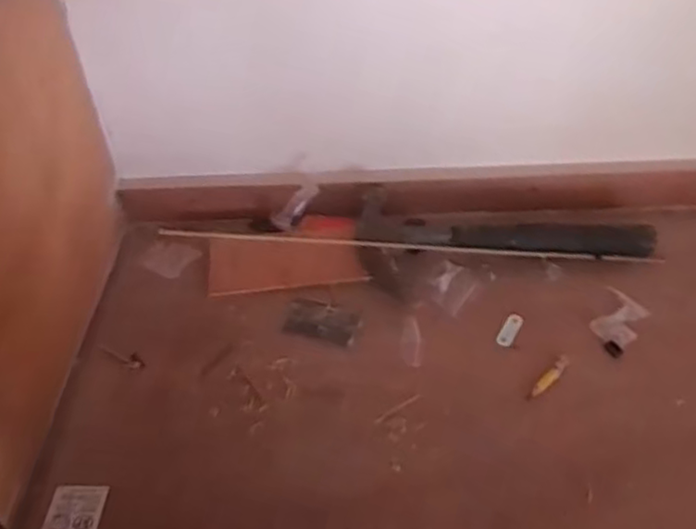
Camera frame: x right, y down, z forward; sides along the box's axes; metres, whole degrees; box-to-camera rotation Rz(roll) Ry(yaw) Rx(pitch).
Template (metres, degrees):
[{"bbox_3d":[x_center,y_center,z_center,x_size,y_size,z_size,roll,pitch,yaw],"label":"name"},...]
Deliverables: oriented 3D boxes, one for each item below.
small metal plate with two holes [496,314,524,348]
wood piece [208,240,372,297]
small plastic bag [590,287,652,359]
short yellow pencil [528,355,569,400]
[{"bbox_3d":[0.142,0.057,0.611,0.014,0.004,0.040,21,48,25],"label":"small metal plate with two holes"},{"bbox_3d":[-0.061,0.000,0.675,0.150,0.007,0.059,-4,65,6],"label":"wood piece"},{"bbox_3d":[0.235,0.050,0.607,0.038,0.009,0.065,28,52,30],"label":"small plastic bag"},{"bbox_3d":[0.165,0.093,0.571,0.011,0.004,0.054,31,53,32],"label":"short yellow pencil"}]

